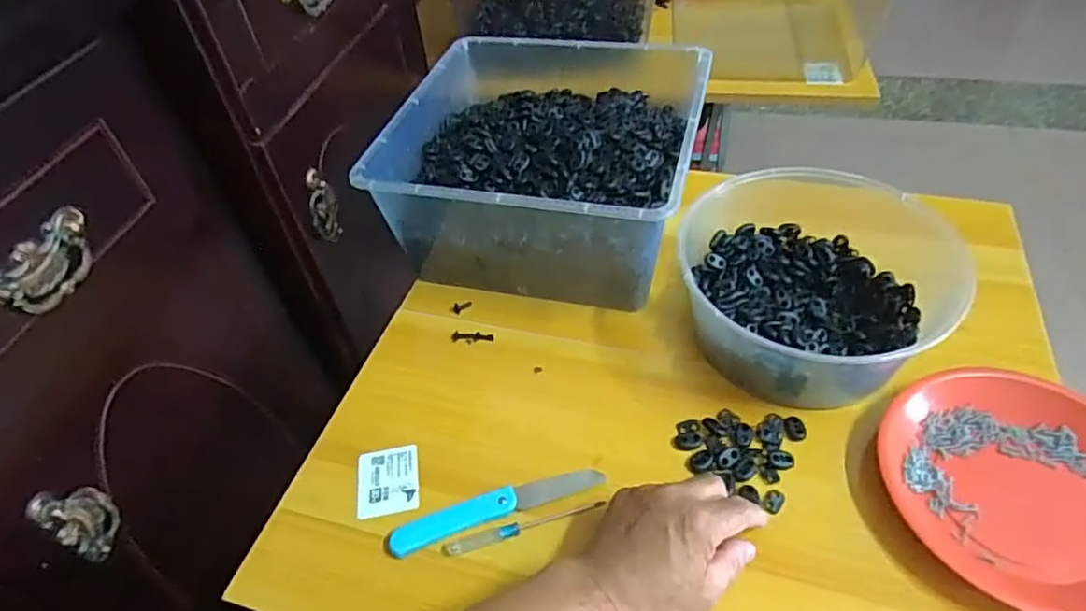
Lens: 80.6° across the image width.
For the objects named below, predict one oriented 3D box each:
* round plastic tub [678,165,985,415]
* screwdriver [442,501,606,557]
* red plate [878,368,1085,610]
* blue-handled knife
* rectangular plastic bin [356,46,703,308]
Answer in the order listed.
[{"bbox_3d":[0.238,-0.018,0.568,0.205,0.105,0.198,-3,47,3],"label":"round plastic tub"},{"bbox_3d":[-0.015,0.167,0.487,0.124,0.006,0.011,-14,47,-7],"label":"screwdriver"},{"bbox_3d":[0.356,0.125,0.467,0.193,0.040,0.177,-3,47,3],"label":"red plate"},{"bbox_3d":[-0.036,0.156,0.499,0.165,0.009,0.027,-17,48,-10],"label":"blue-handled knife"},{"bbox_3d":[0.008,-0.150,0.689,0.292,0.145,0.298,9,49,14],"label":"rectangular plastic bin"}]

